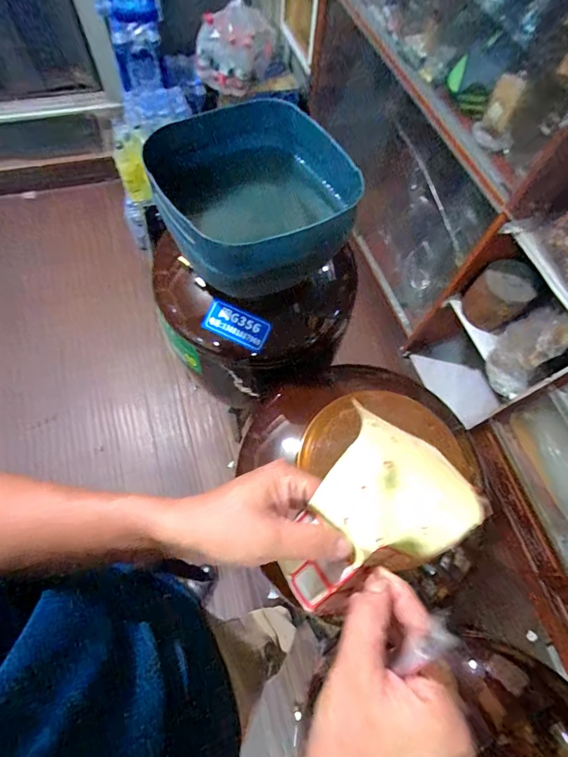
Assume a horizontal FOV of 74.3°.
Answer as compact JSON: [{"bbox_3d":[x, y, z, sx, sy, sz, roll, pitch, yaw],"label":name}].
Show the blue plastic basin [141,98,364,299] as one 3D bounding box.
[{"bbox_3d":[-0.070,-0.267,0.586,0.233,0.161,0.260,-21,68,-13],"label":"blue plastic basin"}]

